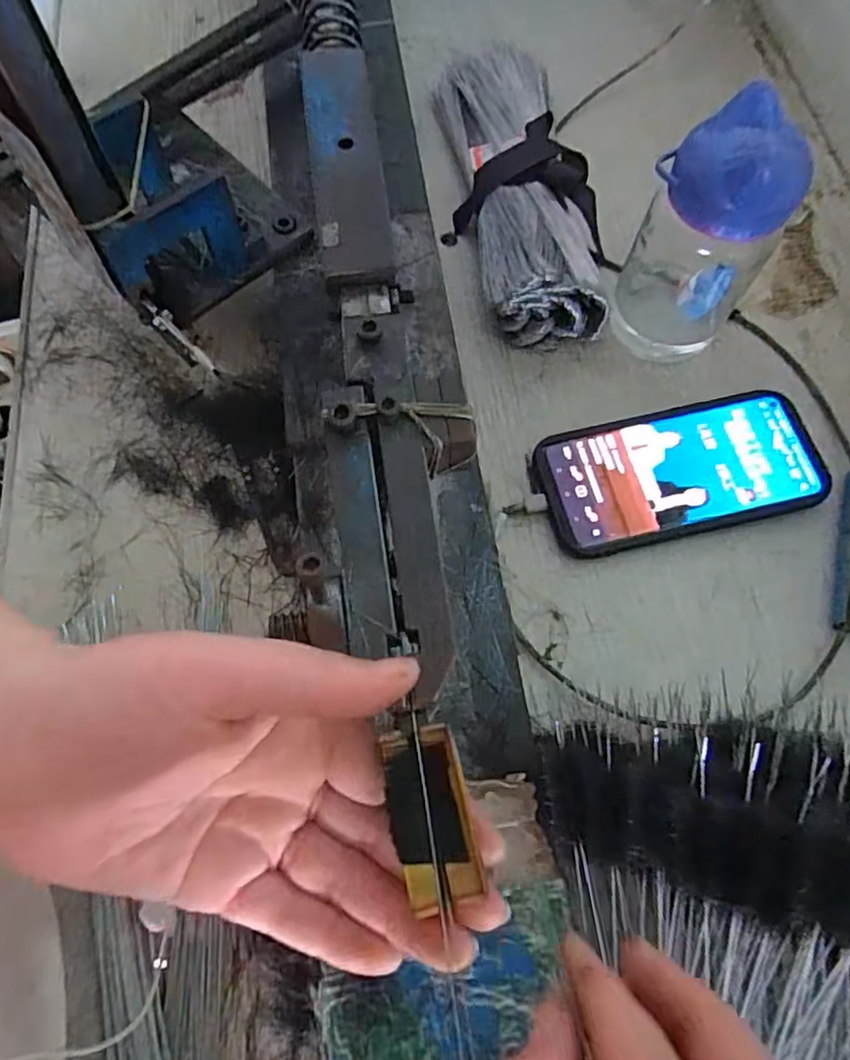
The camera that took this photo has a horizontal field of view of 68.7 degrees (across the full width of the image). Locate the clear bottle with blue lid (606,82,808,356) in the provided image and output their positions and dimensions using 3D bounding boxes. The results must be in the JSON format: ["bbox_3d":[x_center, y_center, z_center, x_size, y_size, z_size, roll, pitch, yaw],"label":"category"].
[{"bbox_3d":[0.156,-0.162,0.353,0.071,0.143,0.057,31,73,11],"label":"clear bottle with blue lid"}]

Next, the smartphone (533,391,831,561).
[{"bbox_3d":[0.155,-0.035,0.378,0.164,0.013,0.080,-11,70,-3],"label":"smartphone"}]

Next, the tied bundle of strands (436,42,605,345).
[{"bbox_3d":[0.064,-0.244,0.436,0.091,0.060,0.250,-10,70,-3],"label":"tied bundle of strands"}]

